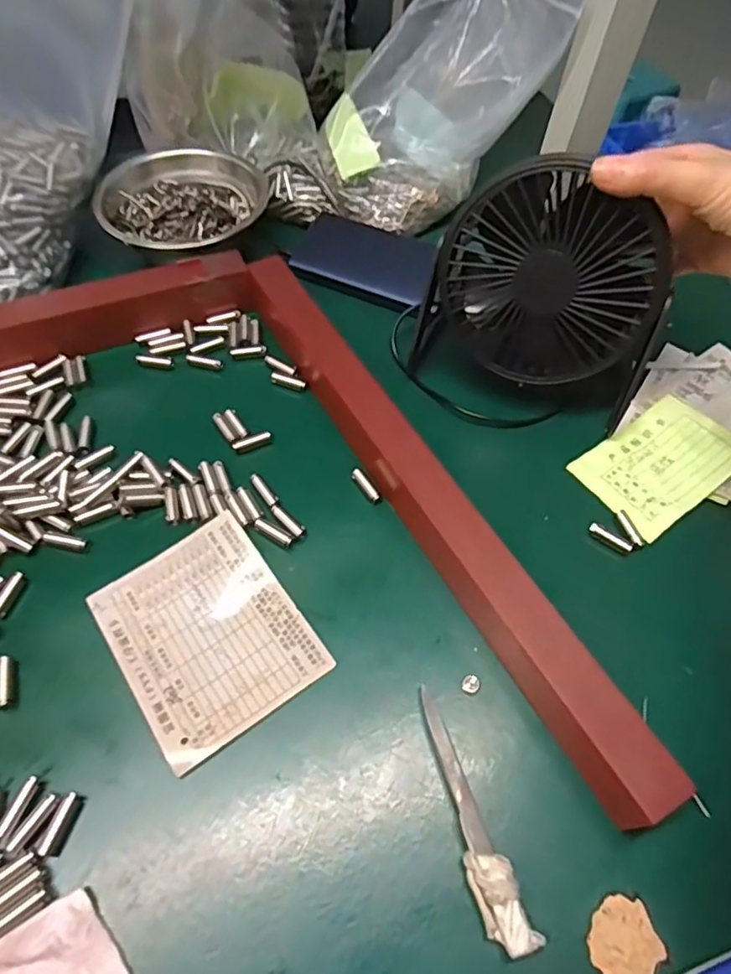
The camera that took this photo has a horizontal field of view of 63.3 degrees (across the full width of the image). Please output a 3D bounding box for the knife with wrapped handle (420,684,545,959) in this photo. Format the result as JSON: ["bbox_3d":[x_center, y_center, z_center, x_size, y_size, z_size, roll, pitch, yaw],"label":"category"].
[{"bbox_3d":[0.042,0.142,0.258,0.018,0.013,0.103,-19,61,-15],"label":"knife with wrapped handle"}]

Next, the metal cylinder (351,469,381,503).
[{"bbox_3d":[0.000,-0.001,0.358,0.008,0.004,0.025,-30,65,-20],"label":"metal cylinder"}]

